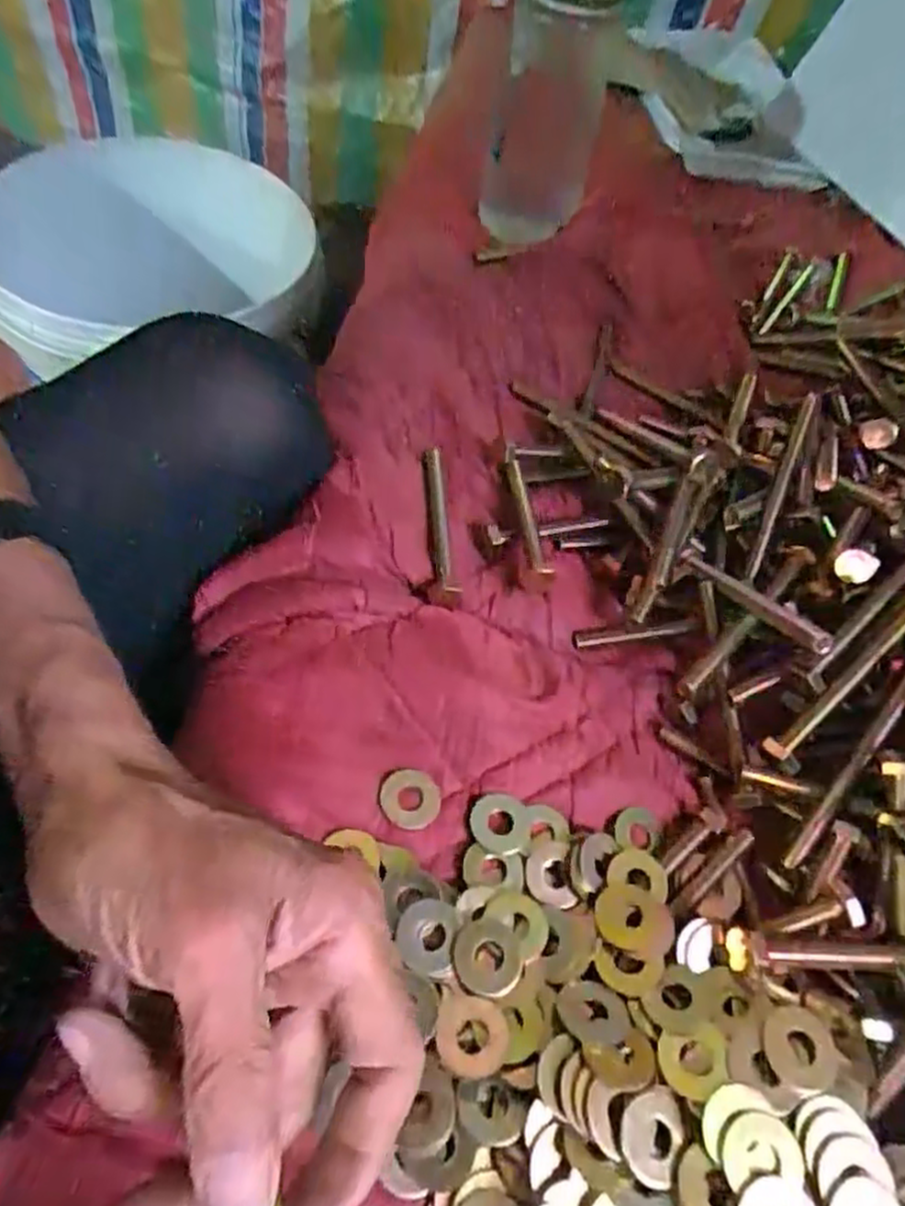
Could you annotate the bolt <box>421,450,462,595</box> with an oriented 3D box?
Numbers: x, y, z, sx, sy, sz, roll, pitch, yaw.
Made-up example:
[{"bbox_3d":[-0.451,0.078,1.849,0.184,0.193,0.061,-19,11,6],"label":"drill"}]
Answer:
[{"bbox_3d":[-0.007,-0.042,0.367,0.010,0.013,0.095,-1,58,-11],"label":"bolt"}]

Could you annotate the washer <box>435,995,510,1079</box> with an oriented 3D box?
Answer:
[{"bbox_3d":[0.007,0.146,0.248,0.024,0.004,0.023,5,57,-8],"label":"washer"}]

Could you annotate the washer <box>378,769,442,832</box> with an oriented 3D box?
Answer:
[{"bbox_3d":[-0.017,0.079,0.295,0.024,0.004,0.022,2,69,-7],"label":"washer"}]

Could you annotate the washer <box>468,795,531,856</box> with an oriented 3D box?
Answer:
[{"bbox_3d":[0.019,0.088,0.295,0.024,0.004,0.023,8,57,-6],"label":"washer"}]

